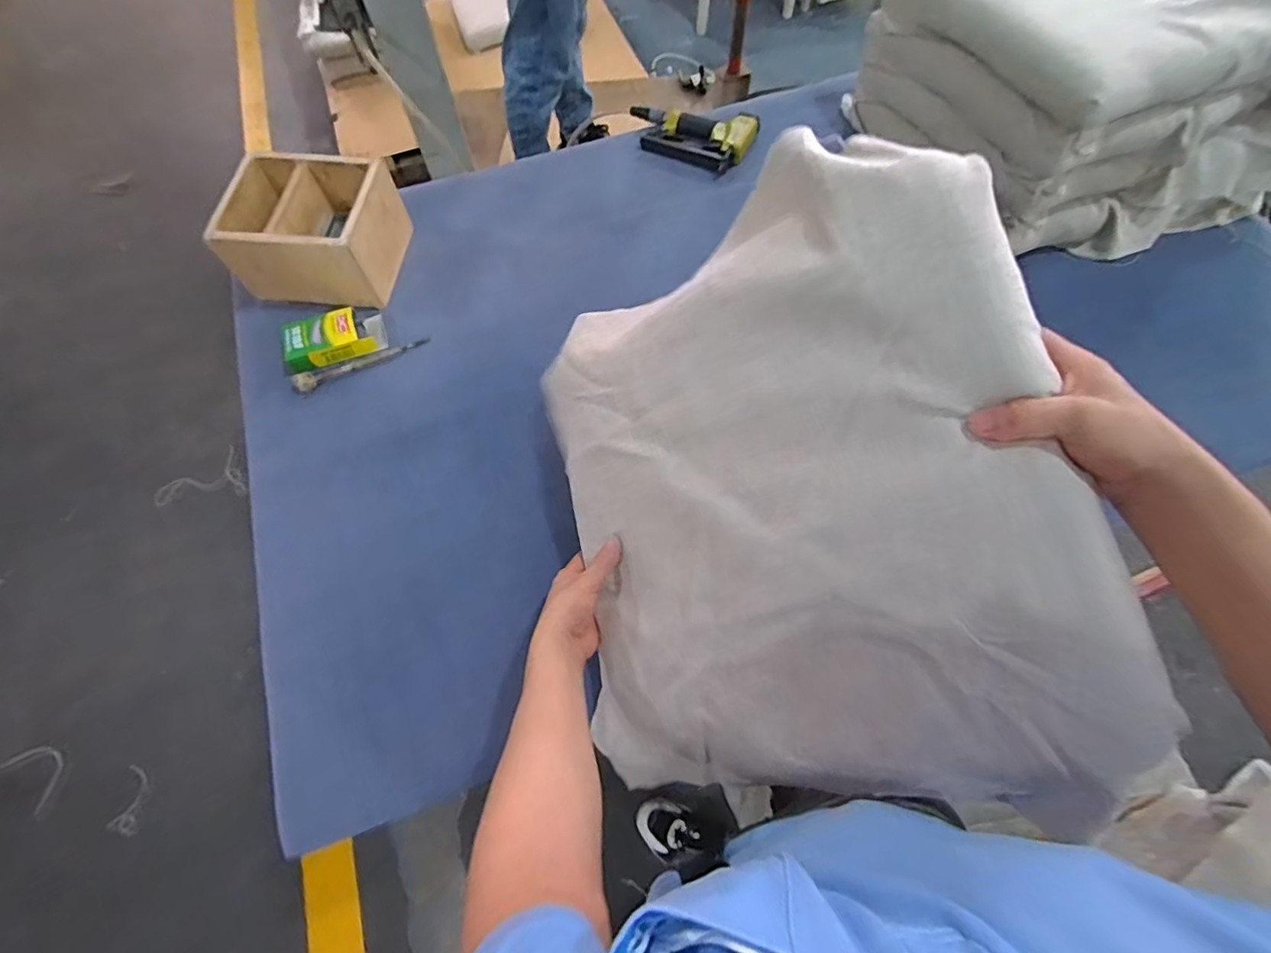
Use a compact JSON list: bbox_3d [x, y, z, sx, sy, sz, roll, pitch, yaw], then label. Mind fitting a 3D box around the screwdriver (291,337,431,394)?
[{"bbox_3d":[-0.430,-0.182,0.877,0.205,0.026,0.030,-28,68,-11],"label":"screwdriver"}]

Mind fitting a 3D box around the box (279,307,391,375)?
[{"bbox_3d":[-0.471,-0.219,0.868,0.148,0.035,0.086,-20,67,-7],"label":"box"}]

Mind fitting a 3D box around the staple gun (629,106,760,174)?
[{"bbox_3d":[0.101,-0.640,1.037,0.230,0.045,0.133,21,68,10],"label":"staple gun"}]

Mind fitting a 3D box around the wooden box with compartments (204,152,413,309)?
[{"bbox_3d":[-0.503,-0.395,0.883,0.223,0.129,0.211,8,66,5],"label":"wooden box with compartments"}]

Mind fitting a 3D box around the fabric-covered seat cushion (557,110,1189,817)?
[{"bbox_3d":[0.113,0.031,0.521,0.483,0.047,0.523,-20,85,39],"label":"fabric-covered seat cushion"}]

